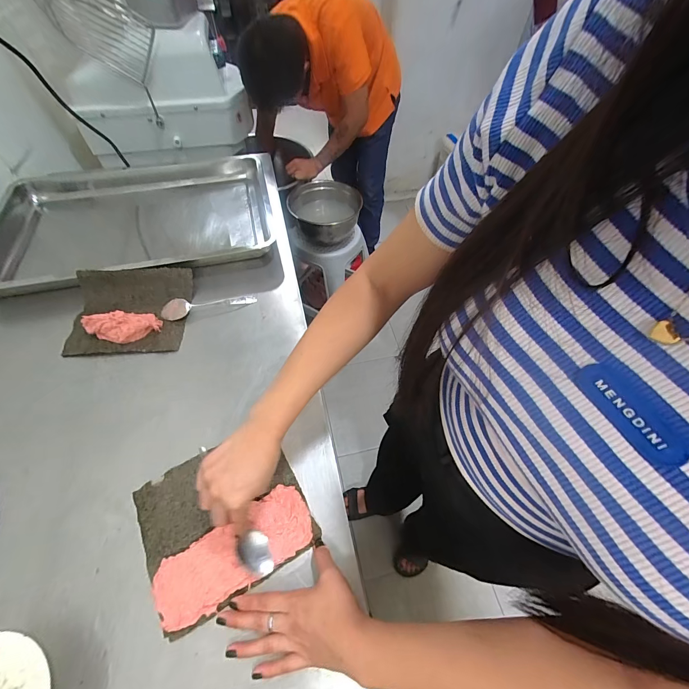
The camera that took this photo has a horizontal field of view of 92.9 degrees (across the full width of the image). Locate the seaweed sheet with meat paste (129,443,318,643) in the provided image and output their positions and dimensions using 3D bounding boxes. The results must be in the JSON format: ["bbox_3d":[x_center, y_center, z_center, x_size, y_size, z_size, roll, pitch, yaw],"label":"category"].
[{"bbox_3d":[-0.156,0.220,0.426,0.193,0.015,0.176,-25,57,-20],"label":"seaweed sheet with meat paste"}]

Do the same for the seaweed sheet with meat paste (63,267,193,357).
[{"bbox_3d":[-0.397,-0.066,0.602,0.202,0.050,0.176,-4,53,-5],"label":"seaweed sheet with meat paste"}]

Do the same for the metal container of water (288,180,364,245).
[{"bbox_3d":[-0.072,-0.502,1.275,0.285,0.137,0.239,-3,55,-3],"label":"metal container of water"}]

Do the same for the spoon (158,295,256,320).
[{"bbox_3d":[-0.258,-0.076,0.625,0.174,0.018,0.036,-10,54,-9],"label":"spoon"}]

